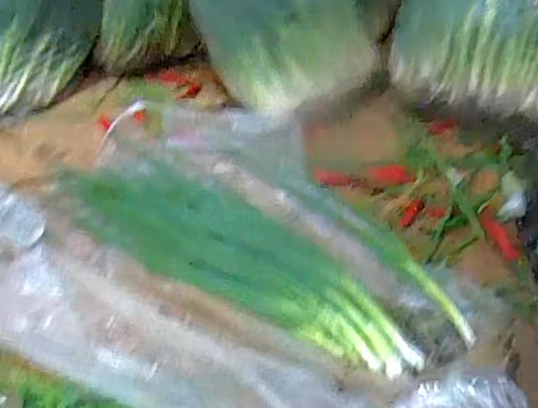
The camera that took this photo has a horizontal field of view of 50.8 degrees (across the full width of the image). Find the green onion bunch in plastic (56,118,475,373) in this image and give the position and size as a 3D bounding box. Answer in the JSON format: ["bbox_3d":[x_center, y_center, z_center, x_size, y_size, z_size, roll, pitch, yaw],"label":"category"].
[{"bbox_3d":[-0.029,0.025,0.899,0.684,0.059,0.347,29,46,32],"label":"green onion bunch in plastic"}]

